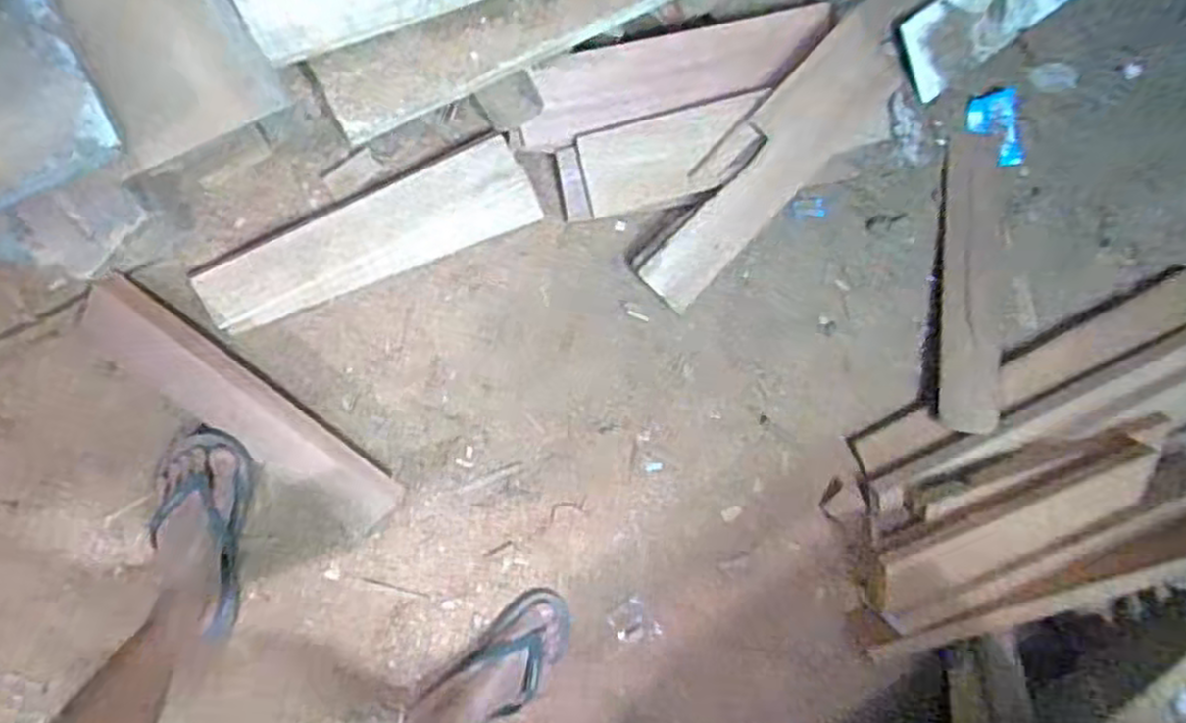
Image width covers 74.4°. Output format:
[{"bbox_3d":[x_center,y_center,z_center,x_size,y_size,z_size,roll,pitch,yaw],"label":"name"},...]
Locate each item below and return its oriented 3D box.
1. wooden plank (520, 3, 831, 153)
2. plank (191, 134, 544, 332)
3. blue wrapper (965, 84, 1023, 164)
[{"bbox_3d":[0.119,-0.404,1.082,0.448,0.020,0.110,-18,97,-6],"label":"wooden plank"},{"bbox_3d":[-0.296,-0.168,1.036,0.441,0.019,0.111,-24,98,-5],"label":"plank"},{"bbox_3d":[0.635,-0.374,1.238,0.089,0.026,0.120,-1,94,-11],"label":"blue wrapper"}]

